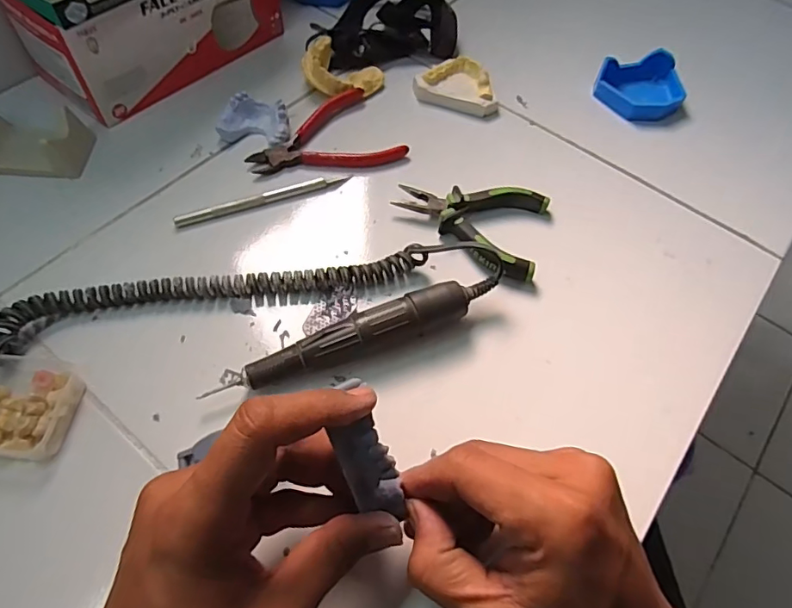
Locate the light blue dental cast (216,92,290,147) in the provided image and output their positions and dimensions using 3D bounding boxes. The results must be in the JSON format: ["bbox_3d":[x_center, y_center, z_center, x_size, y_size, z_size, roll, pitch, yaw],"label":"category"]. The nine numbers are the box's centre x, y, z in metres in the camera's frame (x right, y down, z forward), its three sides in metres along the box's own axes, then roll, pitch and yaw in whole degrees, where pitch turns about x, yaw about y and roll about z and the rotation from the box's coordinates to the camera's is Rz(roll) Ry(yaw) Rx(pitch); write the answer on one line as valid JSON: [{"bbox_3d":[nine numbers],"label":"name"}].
[{"bbox_3d":[-0.115,-0.154,0.433,0.056,0.019,0.039,14,58,4],"label":"light blue dental cast"}]

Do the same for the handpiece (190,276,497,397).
[{"bbox_3d":[-0.020,0.019,0.328,0.181,0.029,0.021,-18,61,-15],"label":"handpiece"}]

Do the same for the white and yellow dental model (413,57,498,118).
[{"bbox_3d":[0.058,-0.202,0.476,0.076,0.024,0.047,18,58,7],"label":"white and yellow dental model"}]

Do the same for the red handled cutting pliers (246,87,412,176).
[{"bbox_3d":[-0.060,-0.133,0.432,0.121,0.010,0.084,-28,64,-20],"label":"red handled cutting pliers"}]

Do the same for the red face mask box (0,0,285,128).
[{"bbox_3d":[-0.214,-0.253,0.448,0.110,0.074,0.208,33,61,15],"label":"red face mask box"}]

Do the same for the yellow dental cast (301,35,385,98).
[{"bbox_3d":[-0.048,-0.213,0.474,0.072,0.026,0.063,-2,58,-5],"label":"yellow dental cast"}]

